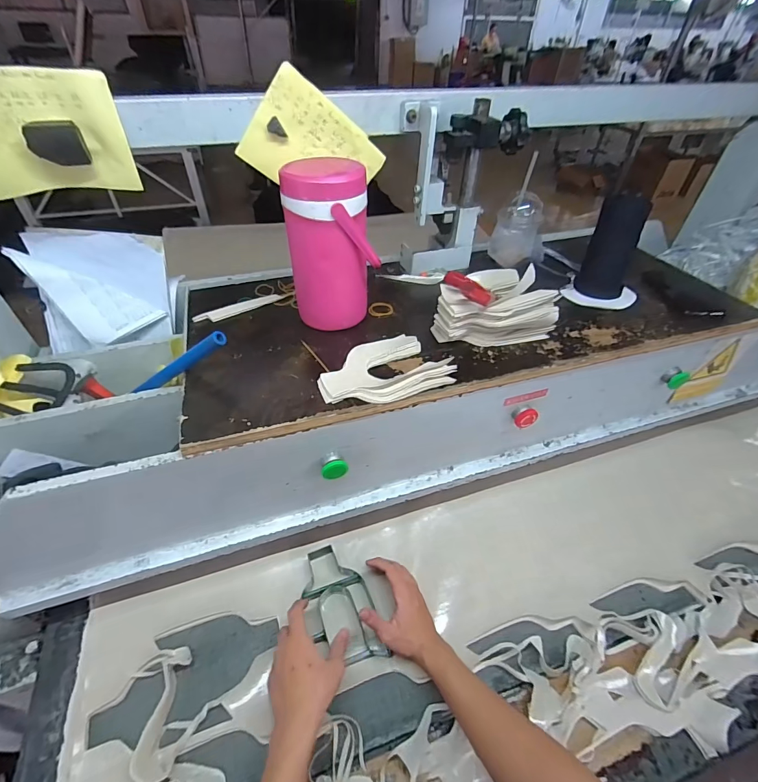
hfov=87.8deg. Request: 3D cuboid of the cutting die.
[{"bbox_3d":[-0.062,0.344,0.634,0.095,0.046,0.186,-20,48,-19],"label":"cutting die"}]

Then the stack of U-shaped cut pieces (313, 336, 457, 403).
[{"bbox_3d":[0.006,-0.029,0.569,0.186,0.022,0.121,-18,48,-17],"label":"stack of U-shaped cut pieces"}]

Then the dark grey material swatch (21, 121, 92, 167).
[{"bbox_3d":[-0.448,-0.343,0.549,0.065,0.051,0.014,-15,47,-15],"label":"dark grey material swatch"}]

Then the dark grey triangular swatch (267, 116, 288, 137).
[{"bbox_3d":[-0.160,-0.414,0.619,0.029,0.027,0.004,-16,47,-15],"label":"dark grey triangular swatch"}]

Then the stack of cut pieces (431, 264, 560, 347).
[{"bbox_3d":[0.179,-0.139,0.637,0.185,0.081,0.116,-13,47,-13],"label":"stack of cut pieces"}]

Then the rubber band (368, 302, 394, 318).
[{"bbox_3d":[0.004,-0.145,0.704,0.044,0.009,0.036,-2,45,-2],"label":"rubber band"}]

